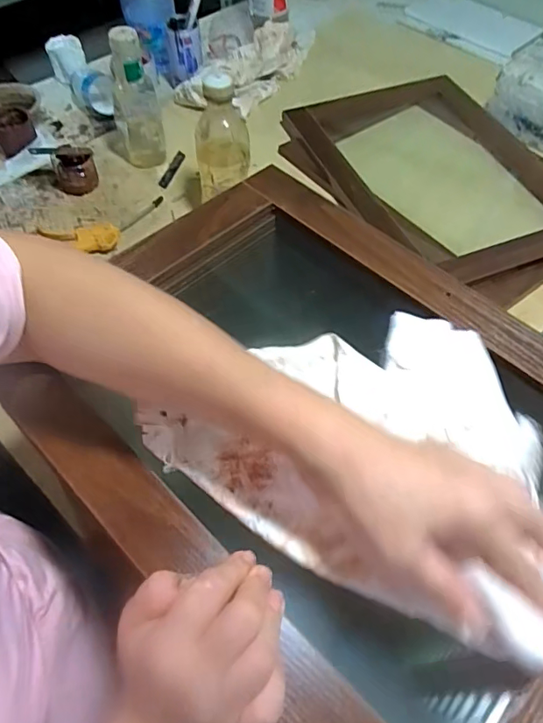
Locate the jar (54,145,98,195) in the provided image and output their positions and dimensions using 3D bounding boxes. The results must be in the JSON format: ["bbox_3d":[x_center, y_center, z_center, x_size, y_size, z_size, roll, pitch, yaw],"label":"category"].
[{"bbox_3d":[-0.315,-0.306,0.824,0.066,0.048,0.064,0,56,0],"label":"jar"}]

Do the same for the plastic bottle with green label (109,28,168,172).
[{"bbox_3d":[-0.211,-0.398,0.794,0.070,0.195,0.061,-13,57,-9],"label":"plastic bottle with green label"}]

